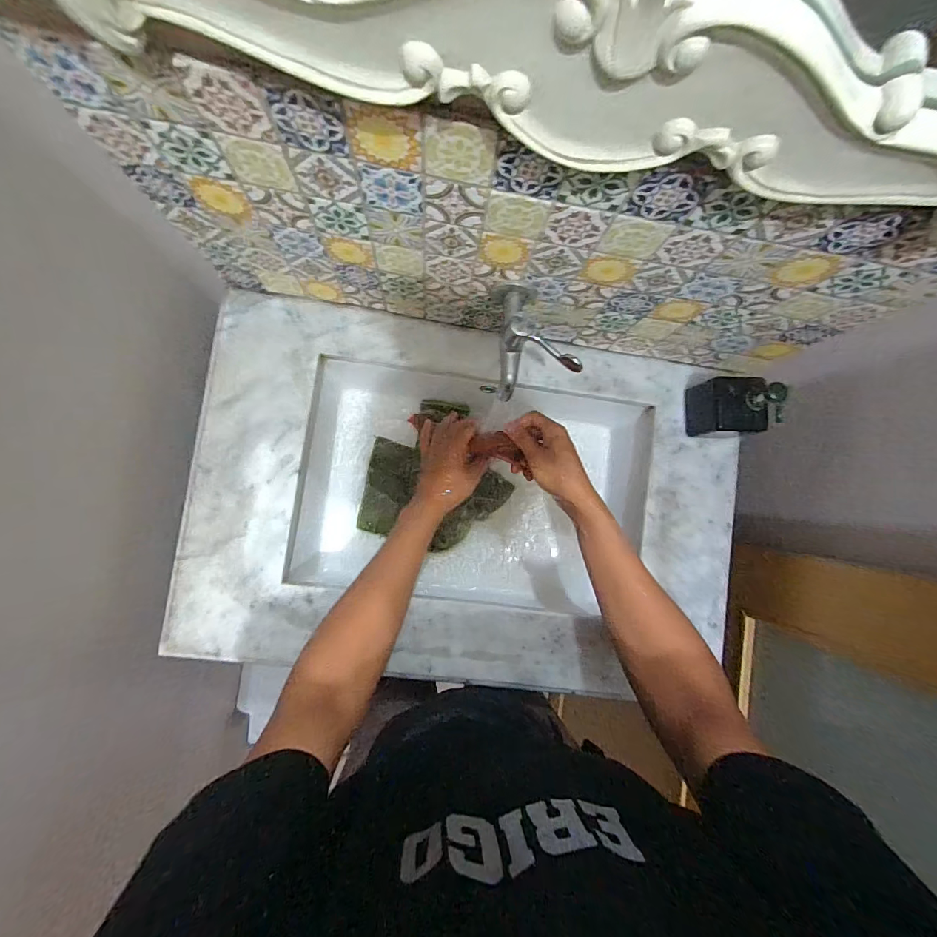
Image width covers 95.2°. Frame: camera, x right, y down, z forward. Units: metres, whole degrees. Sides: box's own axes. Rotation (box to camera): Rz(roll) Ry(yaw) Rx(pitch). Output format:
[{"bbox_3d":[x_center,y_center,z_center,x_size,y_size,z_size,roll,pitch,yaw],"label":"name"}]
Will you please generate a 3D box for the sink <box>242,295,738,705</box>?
[{"bbox_3d":[0.012,0.049,0.624,0.684,0.157,0.449,8,86,-5],"label":"sink"}]

